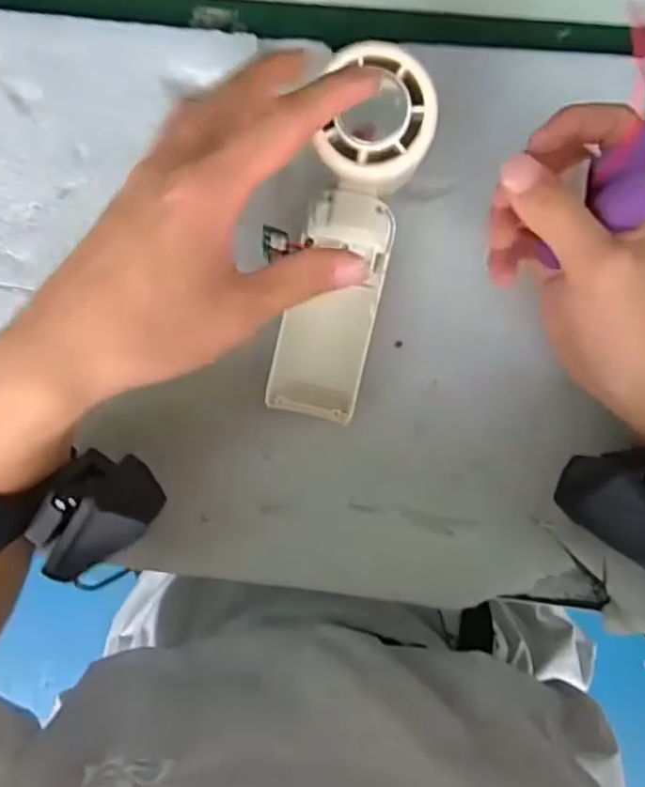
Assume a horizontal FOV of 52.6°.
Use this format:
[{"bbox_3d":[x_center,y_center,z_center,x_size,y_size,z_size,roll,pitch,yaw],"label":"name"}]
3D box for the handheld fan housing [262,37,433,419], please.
[{"bbox_3d":[0.012,-0.068,0.302,0.043,0.025,0.164,16,105,4],"label":"handheld fan housing"}]

